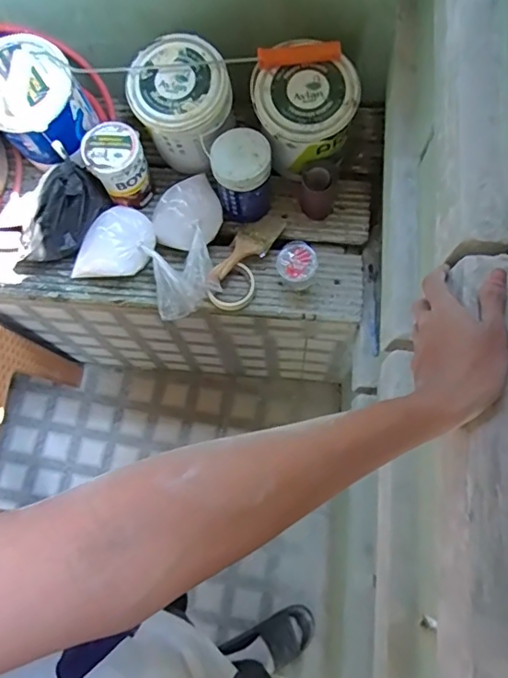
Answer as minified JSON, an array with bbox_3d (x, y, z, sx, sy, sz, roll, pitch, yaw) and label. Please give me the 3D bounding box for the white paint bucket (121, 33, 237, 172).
[{"bbox_3d":[-0.135,-0.440,1.035,0.180,0.196,0.170,-1,72,2],"label":"white paint bucket"}]

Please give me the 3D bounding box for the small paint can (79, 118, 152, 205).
[{"bbox_3d":[-0.265,-0.338,1.054,0.104,0.155,0.093,-24,73,-6],"label":"small paint can"}]

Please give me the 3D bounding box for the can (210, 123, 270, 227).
[{"bbox_3d":[-0.023,-0.308,1.033,0.109,0.178,0.106,-1,72,2],"label":"can"}]

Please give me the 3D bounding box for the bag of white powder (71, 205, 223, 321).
[{"bbox_3d":[-0.200,-0.148,1.027,0.272,0.101,0.156,26,75,10],"label":"bag of white powder"}]

